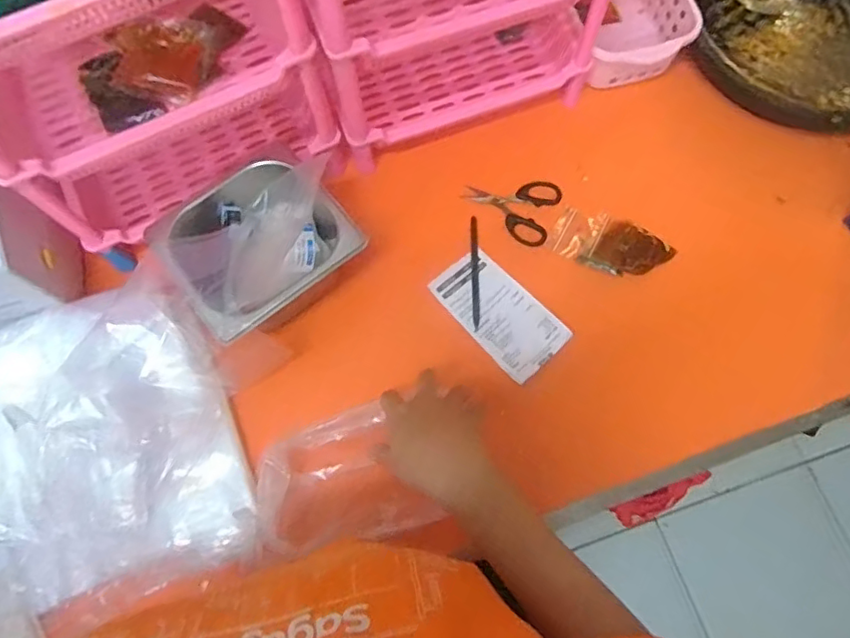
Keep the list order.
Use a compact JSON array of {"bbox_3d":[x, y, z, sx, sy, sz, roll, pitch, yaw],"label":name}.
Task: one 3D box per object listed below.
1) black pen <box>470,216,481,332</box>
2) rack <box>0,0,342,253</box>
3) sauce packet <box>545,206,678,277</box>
[{"bbox_3d":[0.058,-0.054,0.680,0.010,0.015,0.143,1,72,2],"label":"black pen"},{"bbox_3d":[-0.275,-0.243,0.571,0.297,0.330,0.184,-28,73,-7],"label":"rack"},{"bbox_3d":[0.214,-0.086,0.685,0.130,0.009,0.073,27,75,10],"label":"sauce packet"}]

